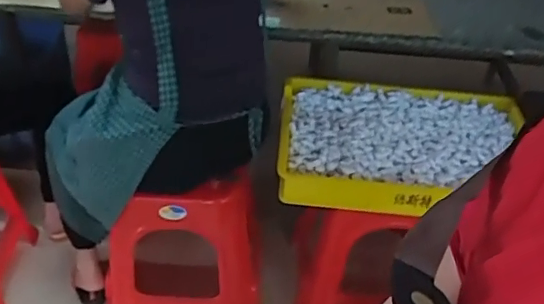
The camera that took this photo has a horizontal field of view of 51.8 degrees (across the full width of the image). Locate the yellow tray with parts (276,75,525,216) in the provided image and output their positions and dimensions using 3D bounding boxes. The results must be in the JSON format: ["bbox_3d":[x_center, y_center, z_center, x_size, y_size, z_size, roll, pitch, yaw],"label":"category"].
[{"bbox_3d":[0.308,-0.013,1.309,0.595,0.083,0.395,6,39,2],"label":"yellow tray with parts"}]

